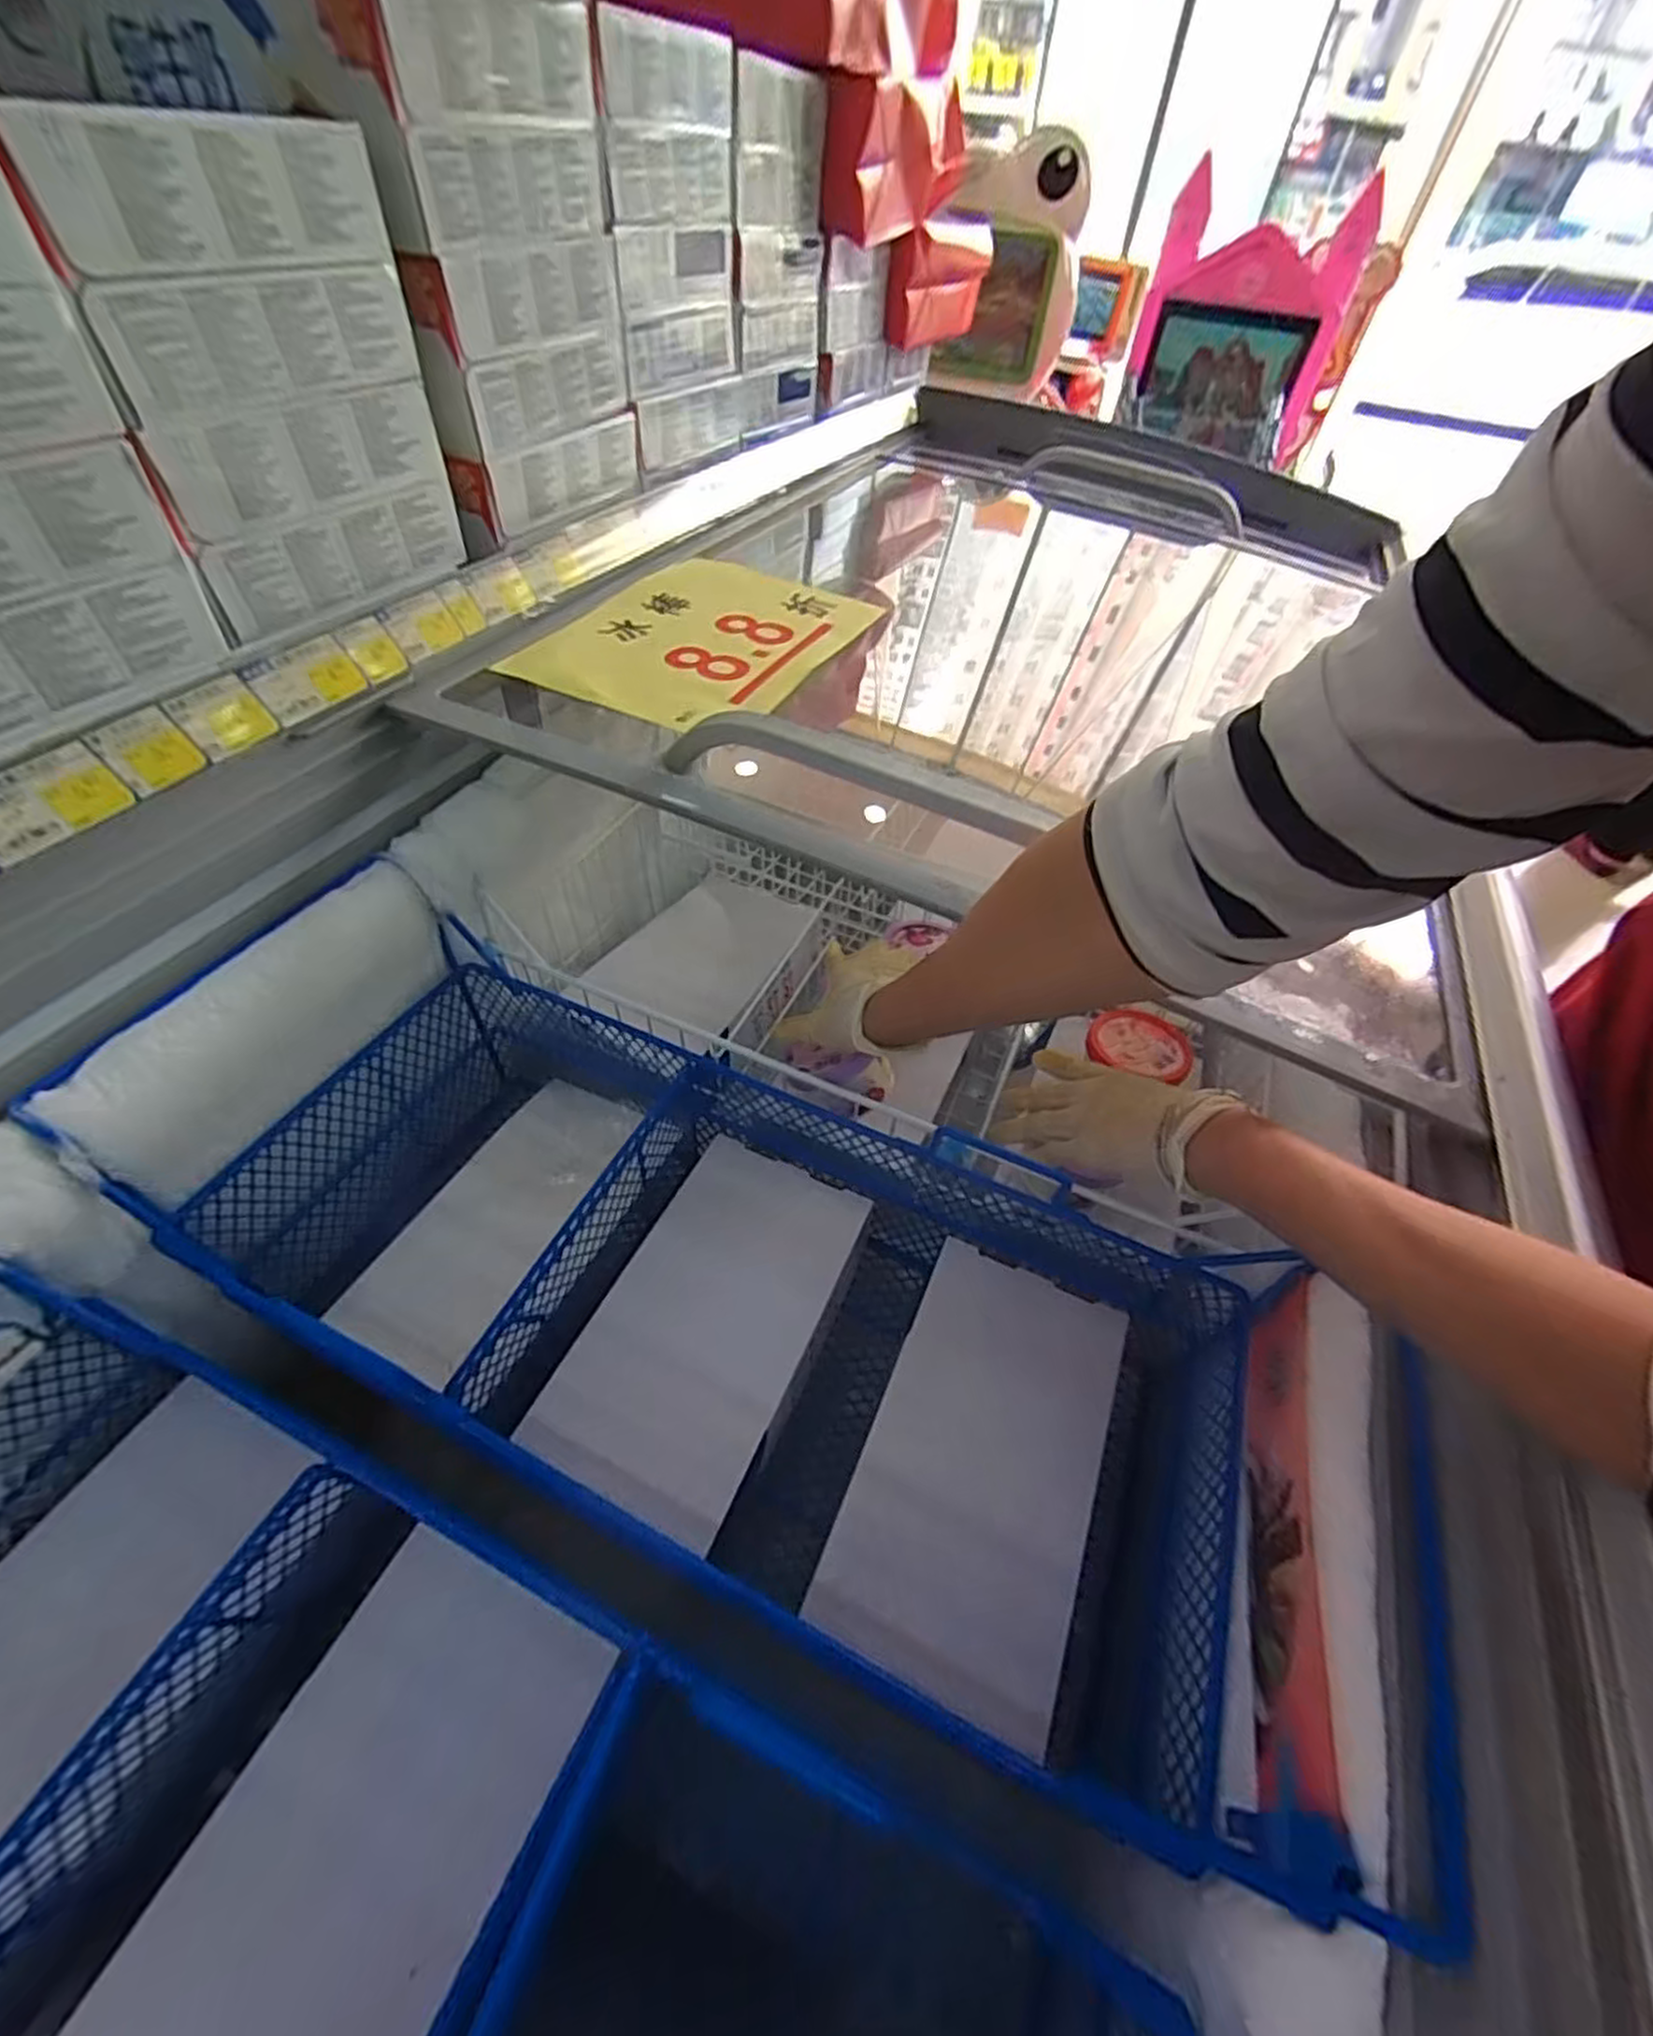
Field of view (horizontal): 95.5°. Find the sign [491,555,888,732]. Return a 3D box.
[{"bbox_3d":[-0.104,-0.322,0.632,0.213,0.015,0.288,22,50,13],"label":"sign"}]

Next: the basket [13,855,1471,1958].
[{"bbox_3d":[-0.063,0.156,0.482,0.649,0.259,0.282,22,50,13],"label":"basket"}]

